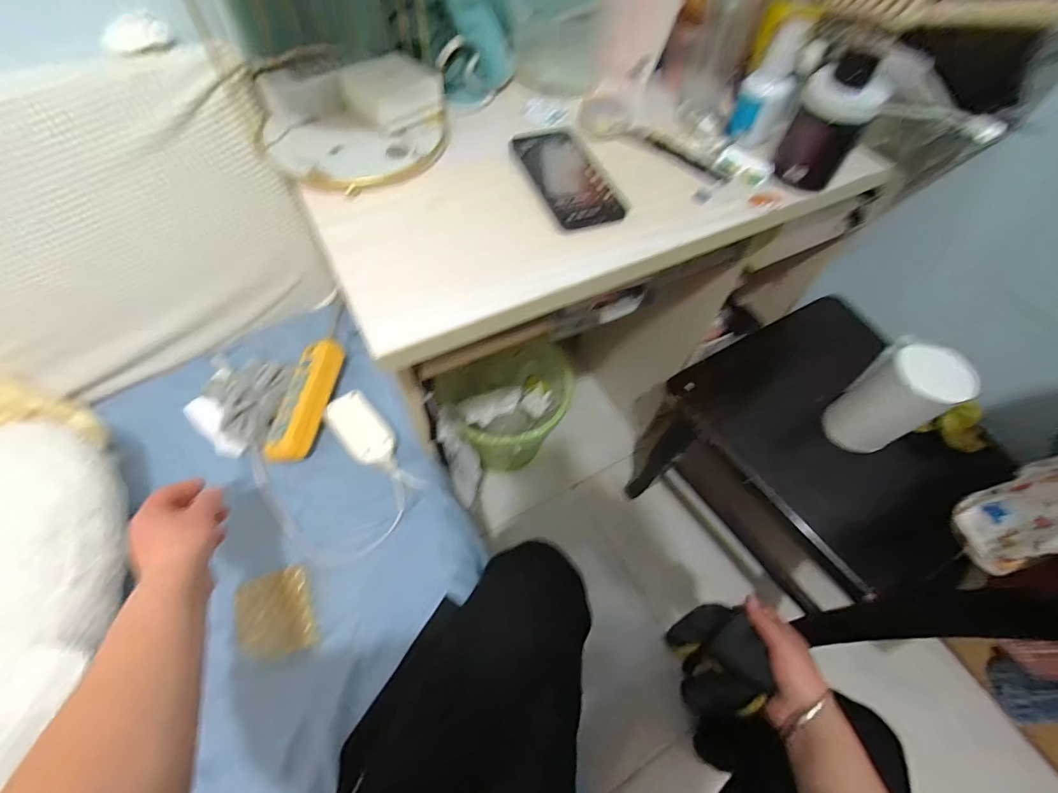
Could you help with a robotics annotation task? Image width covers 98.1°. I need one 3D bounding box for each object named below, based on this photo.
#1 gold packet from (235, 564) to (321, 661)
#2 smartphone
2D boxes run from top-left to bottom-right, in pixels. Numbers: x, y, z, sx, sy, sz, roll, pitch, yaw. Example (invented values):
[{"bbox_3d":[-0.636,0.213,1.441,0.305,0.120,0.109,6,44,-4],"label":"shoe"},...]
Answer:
[{"bbox_3d":[-0.277,0.237,0.500,0.077,0.009,0.090,-20,62,-15],"label":"gold packet"},{"bbox_3d":[0.037,-0.229,0.476,0.072,0.013,0.154,-19,62,-14],"label":"smartphone"}]

